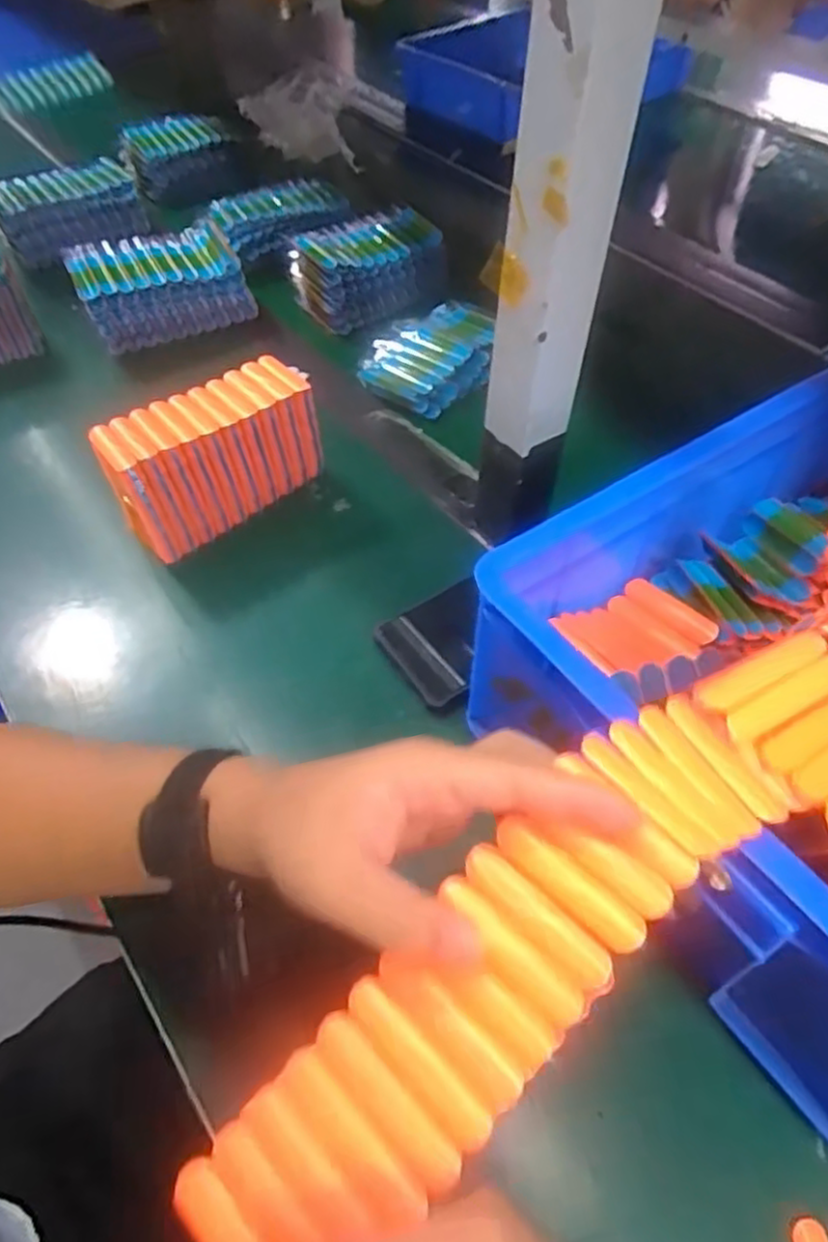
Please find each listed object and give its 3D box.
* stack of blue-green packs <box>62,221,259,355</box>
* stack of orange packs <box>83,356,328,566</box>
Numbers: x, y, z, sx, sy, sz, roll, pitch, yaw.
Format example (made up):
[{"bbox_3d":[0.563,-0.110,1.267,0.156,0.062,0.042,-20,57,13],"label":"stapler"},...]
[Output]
[{"bbox_3d":[-0.258,-0.340,0.740,0.160,0.074,0.081,-25,57,-19],"label":"stack of blue-green packs"},{"bbox_3d":[-0.156,-0.129,0.570,0.162,0.093,0.064,-34,60,-24],"label":"stack of orange packs"}]

